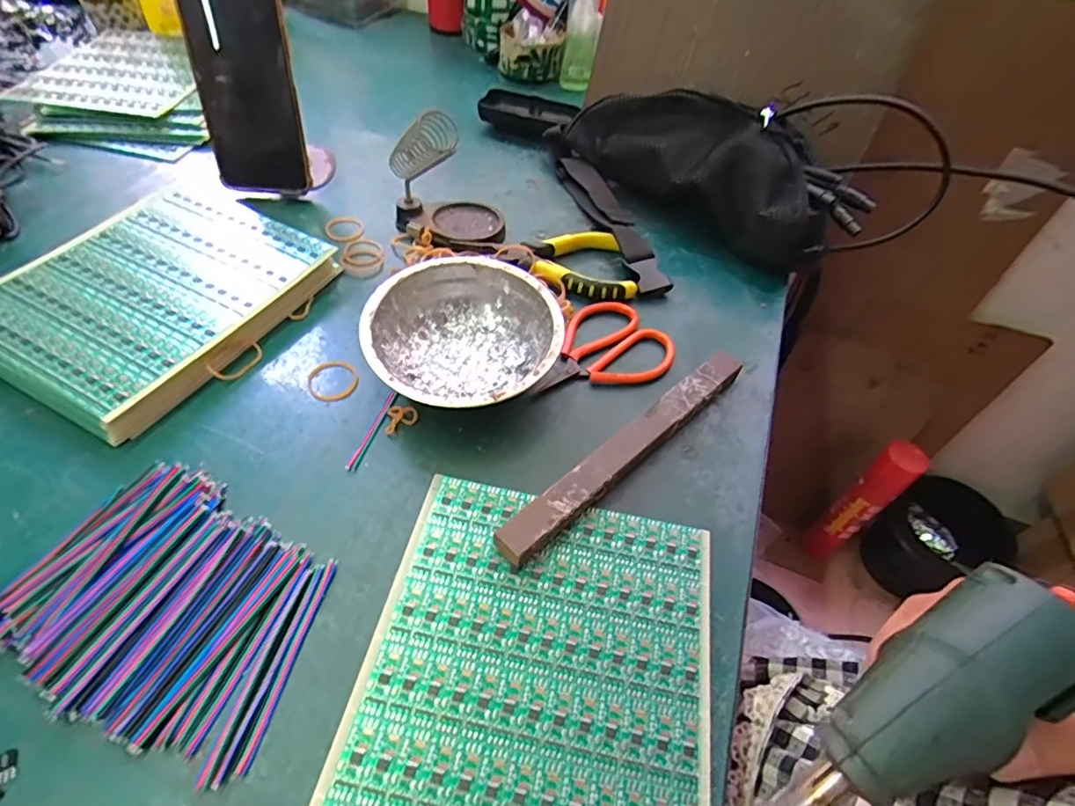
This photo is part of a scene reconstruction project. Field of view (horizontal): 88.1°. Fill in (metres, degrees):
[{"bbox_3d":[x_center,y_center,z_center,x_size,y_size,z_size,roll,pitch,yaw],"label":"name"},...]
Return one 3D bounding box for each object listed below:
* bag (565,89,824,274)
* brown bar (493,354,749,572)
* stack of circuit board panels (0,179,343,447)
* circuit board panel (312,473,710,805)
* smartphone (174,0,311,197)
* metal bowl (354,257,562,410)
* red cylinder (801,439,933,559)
[{"bbox_3d":[0.147,-0.219,0.513,0.070,0.095,0.261,-35,62,-29],"label":"bag"},{"bbox_3d":[0.061,0.027,0.349,0.215,0.020,0.022,-35,62,-29],"label":"brown bar"},{"bbox_3d":[-0.272,-0.080,0.401,0.168,0.027,0.202,25,52,14],"label":"stack of circuit board panels"},{"bbox_3d":[0.000,0.132,0.269,0.161,0.005,0.190,12,50,4],"label":"circuit board panel"},{"bbox_3d":[-0.238,-0.258,0.453,0.079,0.168,0.007,2,38,-7],"label":"smartphone"},{"bbox_3d":[-0.049,-0.040,0.378,0.124,0.045,0.121,3,50,-4],"label":"metal bowl"},{"bbox_3d":[0.571,0.185,0.995,0.066,0.317,0.062,-29,60,-27],"label":"red cylinder"}]

